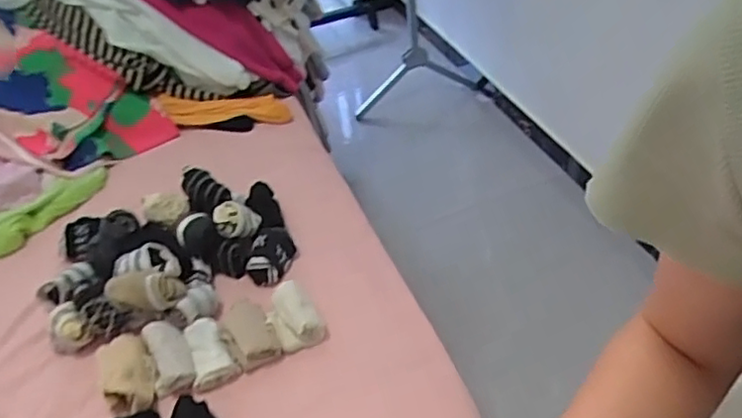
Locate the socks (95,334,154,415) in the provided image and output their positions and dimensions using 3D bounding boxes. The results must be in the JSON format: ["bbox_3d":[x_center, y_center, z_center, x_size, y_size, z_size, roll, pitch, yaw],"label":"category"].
[{"bbox_3d":[-0.335,0.225,0.862,0.070,0.051,0.126,-26,46,-21],"label":"socks"}]

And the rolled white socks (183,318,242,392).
[{"bbox_3d":[-0.225,0.199,0.888,0.065,0.032,0.106,-17,43,-12],"label":"rolled white socks"}]

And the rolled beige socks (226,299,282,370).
[{"bbox_3d":[-0.171,0.175,0.884,0.062,0.042,0.091,-25,45,-19],"label":"rolled beige socks"}]

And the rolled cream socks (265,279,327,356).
[{"bbox_3d":[-0.115,0.152,0.908,0.068,0.039,0.090,-23,45,-18],"label":"rolled cream socks"}]

